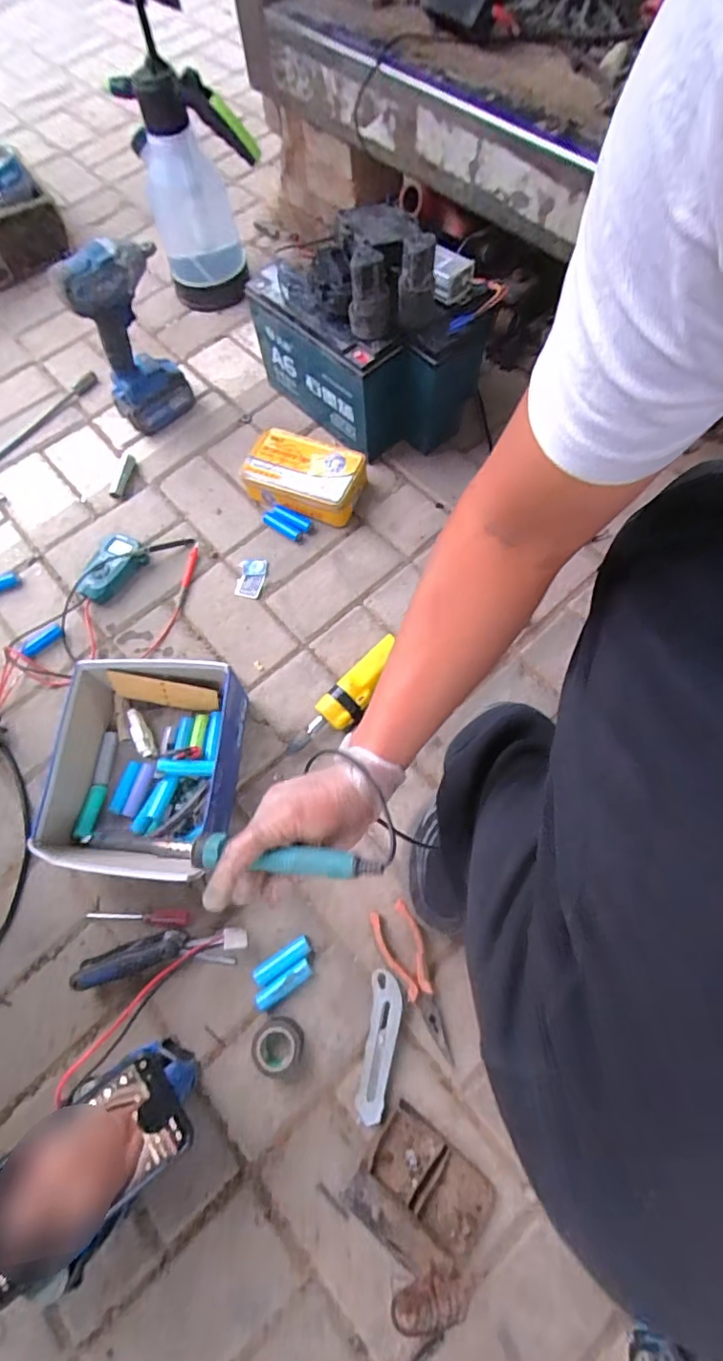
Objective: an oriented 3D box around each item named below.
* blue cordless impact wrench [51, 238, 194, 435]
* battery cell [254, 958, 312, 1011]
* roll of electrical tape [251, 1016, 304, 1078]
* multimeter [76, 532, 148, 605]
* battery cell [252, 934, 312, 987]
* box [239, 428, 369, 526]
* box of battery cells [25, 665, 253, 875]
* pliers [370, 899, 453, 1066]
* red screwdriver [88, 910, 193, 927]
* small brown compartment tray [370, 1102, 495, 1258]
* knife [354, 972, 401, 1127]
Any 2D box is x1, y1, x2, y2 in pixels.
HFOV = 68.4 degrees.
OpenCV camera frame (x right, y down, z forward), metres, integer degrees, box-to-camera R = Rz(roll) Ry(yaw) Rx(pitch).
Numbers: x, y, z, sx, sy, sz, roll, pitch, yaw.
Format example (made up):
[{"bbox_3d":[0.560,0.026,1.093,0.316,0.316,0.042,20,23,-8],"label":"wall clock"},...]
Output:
[{"bbox_3d":[-0.333,-0.504,0.798,0.142,0.247,0.065,-29,70,-8],"label":"blue cordless impact wrench"},{"bbox_3d":[-0.084,0.328,0.574,0.067,0.014,0.019,-33,71,-9],"label":"battery cell"},{"bbox_3d":[-0.086,0.373,0.541,0.050,0.020,0.049,-1,69,3],"label":"roll of electrical tape"},{"bbox_3d":[-0.368,-0.166,0.775,0.071,0.036,0.108,38,75,16],"label":"multimeter"},{"bbox_3d":[-0.087,0.306,0.582,0.068,0.016,0.021,-30,70,-8],"label":"battery cell"},{"bbox_3d":[-0.085,-0.305,0.803,0.170,0.058,0.115,23,72,11],"label":"box"},{"bbox_3d":[-0.249,0.104,0.625,0.209,0.103,0.230,-1,69,3],"label":"box of battery cells"},{"bbox_3d":[0.058,0.318,0.567,0.046,0.014,0.152,-24,70,-6],"label":"pliers"},{"bbox_3d":[-0.255,0.269,0.609,0.119,0.012,0.016,2,69,4],"label":"red screwdriver"},{"bbox_3d":[0.069,0.473,0.506,0.114,0.018,0.062,34,74,15],"label":"small brown compartment tray"},{"bbox_3d":[0.019,0.376,0.550,0.032,0.011,0.131,9,70,6],"label":"knife"}]

